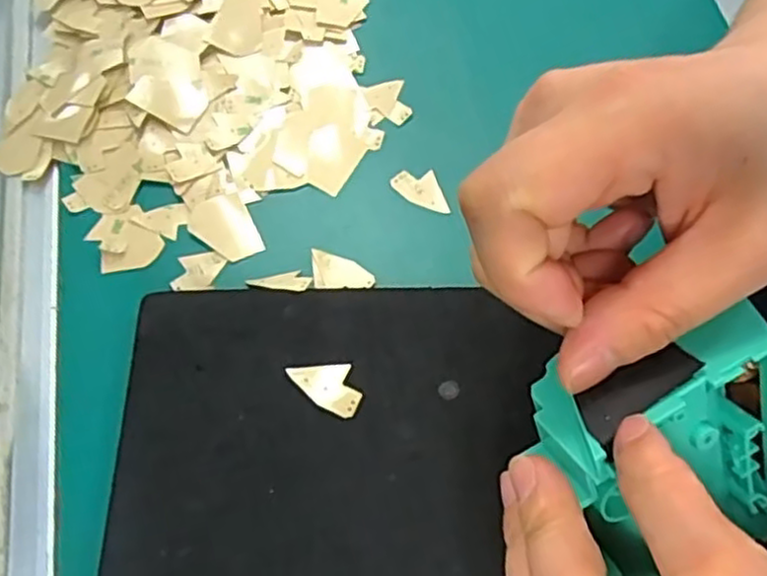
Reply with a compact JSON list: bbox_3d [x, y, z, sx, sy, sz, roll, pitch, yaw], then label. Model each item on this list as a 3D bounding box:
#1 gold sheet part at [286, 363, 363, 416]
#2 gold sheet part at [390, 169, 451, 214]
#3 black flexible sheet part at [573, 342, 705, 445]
[{"bbox_3d":[-0.020,0.035,0.244,0.023,0.004,0.019,-5,66,-4],"label":"gold sheet part"},{"bbox_3d":[0.015,-0.039,0.290,0.019,0.004,0.023,-16,64,-3],"label":"gold sheet part"},{"bbox_3d":[0.059,0.023,0.167,0.030,0.004,0.011,-30,67,-3],"label":"black flexible sheet part"}]

